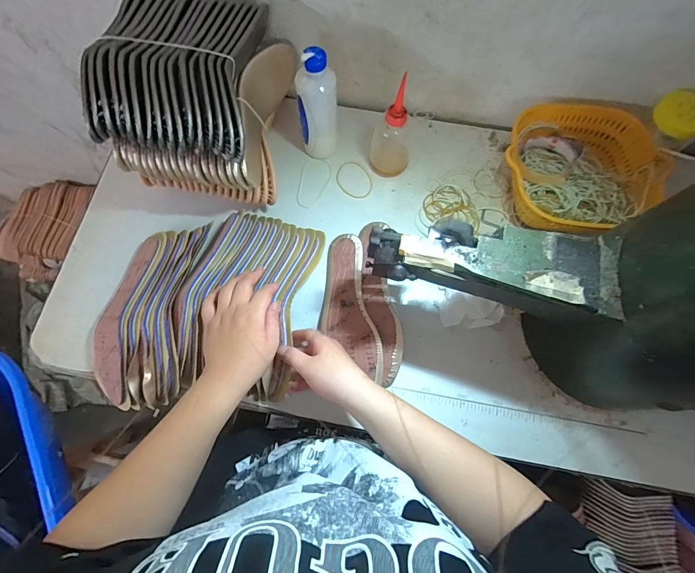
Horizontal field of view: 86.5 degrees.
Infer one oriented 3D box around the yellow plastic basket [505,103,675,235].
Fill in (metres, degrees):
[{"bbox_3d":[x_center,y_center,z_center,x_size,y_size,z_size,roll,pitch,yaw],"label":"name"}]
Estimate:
[{"bbox_3d":[0.343,-0.167,0.564,0.218,0.089,0.203,0,71,0],"label":"yellow plastic basket"}]

